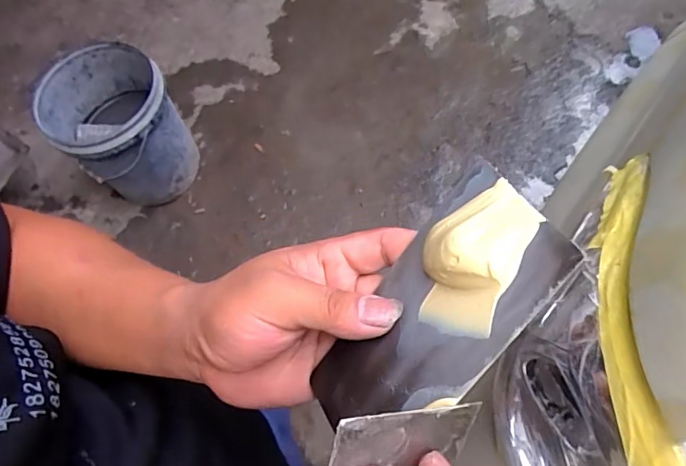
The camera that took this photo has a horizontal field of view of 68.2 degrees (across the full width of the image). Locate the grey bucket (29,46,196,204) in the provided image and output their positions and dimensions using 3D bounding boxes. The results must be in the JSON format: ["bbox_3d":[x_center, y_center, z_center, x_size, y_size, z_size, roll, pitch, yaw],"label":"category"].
[{"bbox_3d":[-0.570,-0.258,1.356,0.289,0.364,0.280,-2,67,5],"label":"grey bucket"}]

